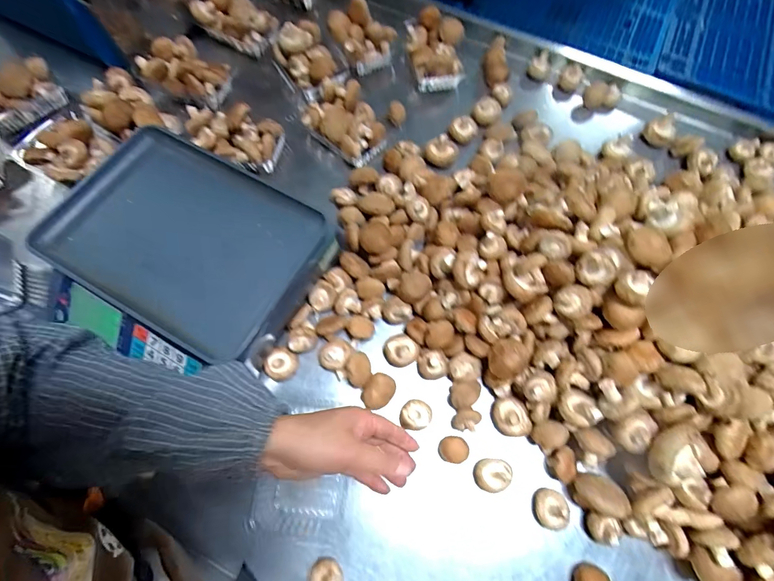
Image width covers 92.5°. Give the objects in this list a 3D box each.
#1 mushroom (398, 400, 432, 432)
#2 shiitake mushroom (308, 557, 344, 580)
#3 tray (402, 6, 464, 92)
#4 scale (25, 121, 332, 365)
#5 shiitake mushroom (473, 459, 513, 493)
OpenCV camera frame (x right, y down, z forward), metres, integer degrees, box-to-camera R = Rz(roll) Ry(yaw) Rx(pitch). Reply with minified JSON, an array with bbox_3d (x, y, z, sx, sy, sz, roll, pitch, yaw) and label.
[{"bbox_3d":[0.041,0.179,0.532,0.046,0.020,0.041,0,70,-2],"label":"mushroom"},{"bbox_3d":[-0.077,0.364,0.464,0.043,0.035,0.045,1,70,-2],"label":"shiitake mushroom"},{"bbox_3d":[0.098,-0.500,0.763,0.100,0.082,0.168,-9,70,-5],"label":"tray"},{"bbox_3d":[-0.293,-0.050,0.544,0.348,0.105,0.278,29,71,9],"label":"scale"},{"bbox_3d":[0.144,0.252,0.505,0.048,0.020,0.040,1,70,-1],"label":"shiitake mushroom"}]

